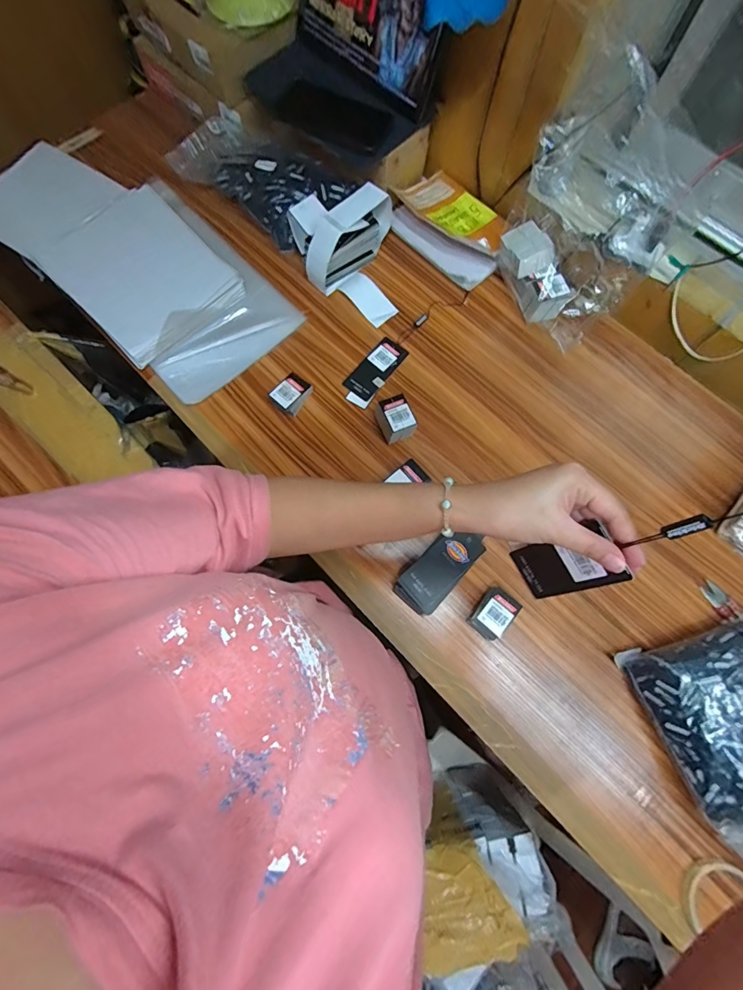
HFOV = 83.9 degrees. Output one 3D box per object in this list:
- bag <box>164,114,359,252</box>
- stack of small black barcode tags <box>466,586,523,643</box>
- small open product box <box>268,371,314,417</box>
[{"bbox_3d":[-0.182,-0.535,0.697,0.285,0.070,0.160,35,76,8],"label":"bag"},{"bbox_3d":[0.156,0.152,0.529,0.043,0.029,0.060,36,76,9],"label":"stack of small black barcode tags"},{"bbox_3d":[-0.118,-0.149,0.613,0.042,0.023,0.055,37,77,9],"label":"small open product box"}]

